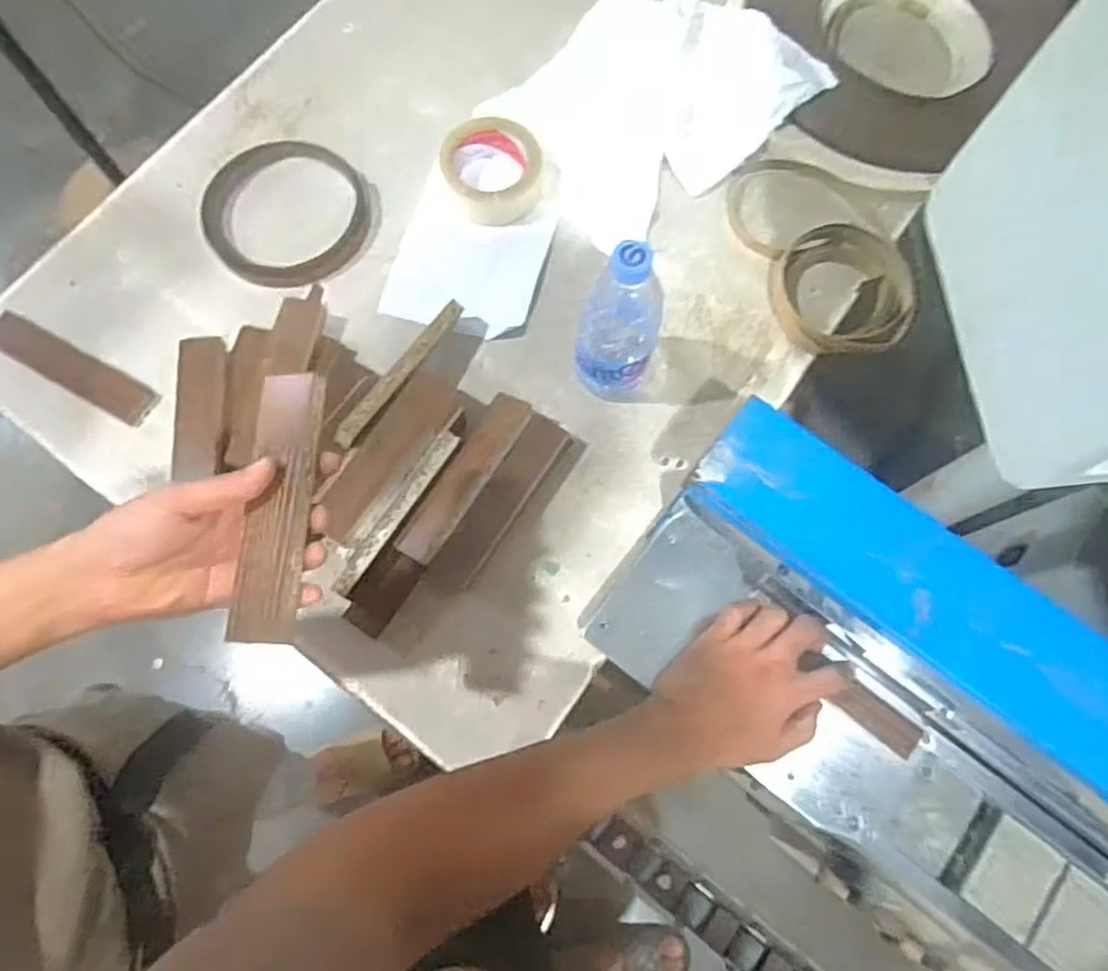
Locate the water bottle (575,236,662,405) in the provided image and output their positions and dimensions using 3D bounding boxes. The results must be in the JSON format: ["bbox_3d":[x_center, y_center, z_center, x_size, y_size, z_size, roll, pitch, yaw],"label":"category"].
[{"bbox_3d":[0.061,-0.144,0.638,0.072,0.192,0.069,13,73,3],"label":"water bottle"}]

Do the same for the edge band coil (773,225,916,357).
[{"bbox_3d":[0.295,-0.200,0.753,0.138,0.021,0.145,0,73,-1],"label":"edge band coil"}]

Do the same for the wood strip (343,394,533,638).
[{"bbox_3d":[-0.101,0.021,0.661,0.041,0.024,0.247,33,75,8],"label":"wood strip"}]

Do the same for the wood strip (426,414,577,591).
[{"bbox_3d":[-0.048,0.016,0.672,0.046,0.011,0.176,37,77,-19],"label":"wood strip"}]

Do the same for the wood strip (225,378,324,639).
[{"bbox_3d":[-0.176,0.012,0.467,0.040,0.011,0.169,3,79,1],"label":"wood strip"}]

